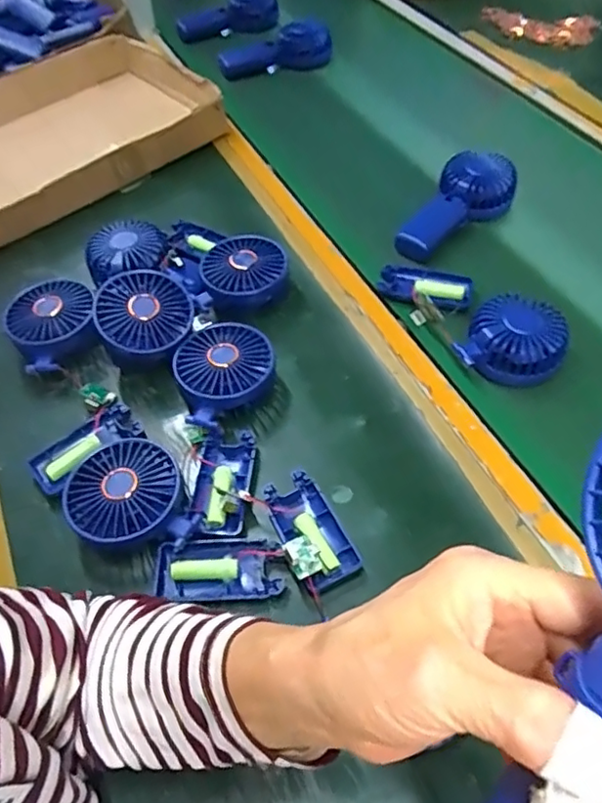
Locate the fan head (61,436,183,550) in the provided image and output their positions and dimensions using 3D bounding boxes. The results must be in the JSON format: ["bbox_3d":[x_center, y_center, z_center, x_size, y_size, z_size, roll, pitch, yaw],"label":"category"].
[{"bbox_3d":[-0.134,0.071,0.454,0.083,0.040,0.086,-1,52,2],"label":"fan head"}]

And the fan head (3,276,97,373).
[{"bbox_3d":[-0.237,-0.072,0.579,0.082,0.048,0.094,-29,56,-18],"label":"fan head"}]

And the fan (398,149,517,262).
[{"bbox_3d":[0.169,-0.220,0.675,0.169,0.052,0.073,-41,60,-11],"label":"fan"}]

